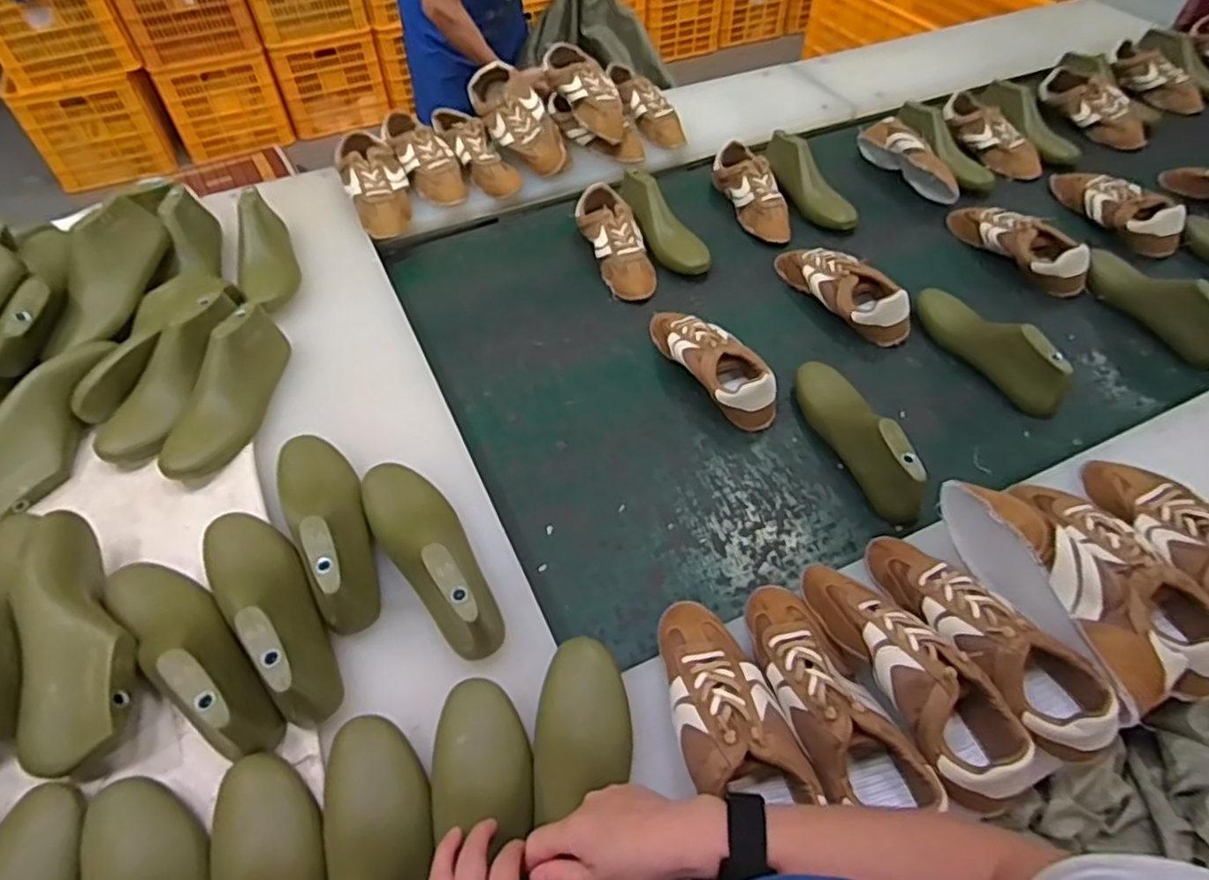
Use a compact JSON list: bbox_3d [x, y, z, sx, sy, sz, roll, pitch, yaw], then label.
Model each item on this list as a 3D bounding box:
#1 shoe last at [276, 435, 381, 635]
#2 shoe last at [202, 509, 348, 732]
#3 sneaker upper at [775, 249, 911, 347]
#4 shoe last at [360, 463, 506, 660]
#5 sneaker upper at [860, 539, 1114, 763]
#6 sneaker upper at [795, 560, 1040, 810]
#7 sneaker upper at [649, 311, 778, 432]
[{"bbox_3d":[-0.297,0.078,0.720,0.085,0.089,0.262,-26,55,-17],"label":"shoe last"},{"bbox_3d":[-0.329,0.152,0.657,0.080,0.091,0.251,-35,58,-23],"label":"shoe last"},{"bbox_3d":[0.361,-0.241,1.051,0.075,0.070,0.251,-26,55,-18],"label":"sneaker upper"},{"bbox_3d":[-0.183,0.105,0.697,0.083,0.087,0.264,-28,55,-18],"label":"shoe last"},{"bbox_3d":[0.351,0.181,0.639,0.093,0.077,0.246,-33,57,-21],"label":"sneaker upper"},{"bbox_3d":[0.273,0.206,0.617,0.093,0.080,0.242,-27,55,-18],"label":"sneaker upper"},{"bbox_3d":[0.143,-0.116,0.947,0.090,0.069,0.251,-27,55,-19],"label":"sneaker upper"}]

